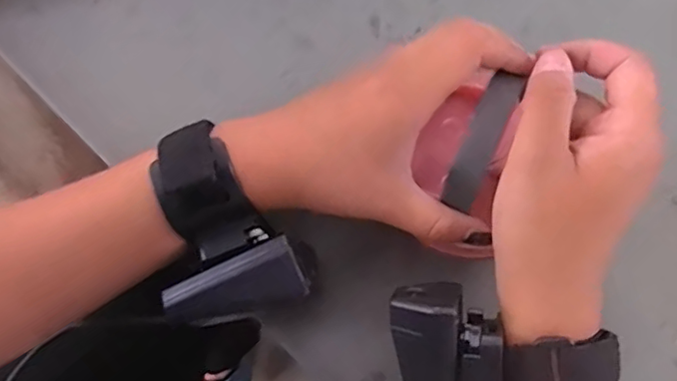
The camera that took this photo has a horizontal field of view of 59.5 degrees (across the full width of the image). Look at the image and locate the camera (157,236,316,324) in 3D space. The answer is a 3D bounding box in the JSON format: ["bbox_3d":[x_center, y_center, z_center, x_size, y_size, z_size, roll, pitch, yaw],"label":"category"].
[{"bbox_3d":[-0.047,0.046,0.281,0.074,0.020,0.028,-21,77,14],"label":"camera"}]

